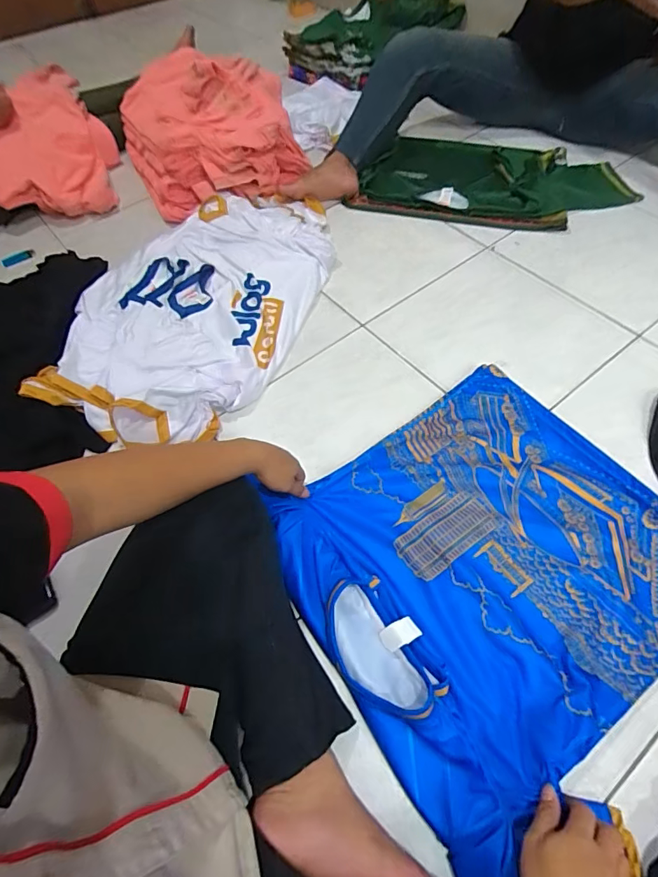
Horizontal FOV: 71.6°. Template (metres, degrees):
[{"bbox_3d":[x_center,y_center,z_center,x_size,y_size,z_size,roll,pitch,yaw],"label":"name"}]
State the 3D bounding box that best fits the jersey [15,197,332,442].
[{"bbox_3d":[-0.272,-0.325,1.002,0.454,0.092,0.762,14,60,12],"label":"jersey"}]

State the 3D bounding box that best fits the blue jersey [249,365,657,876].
[{"bbox_3d":[0.255,0.193,0.675,0.555,0.055,0.566,-29,61,-15],"label":"blue jersey"}]

